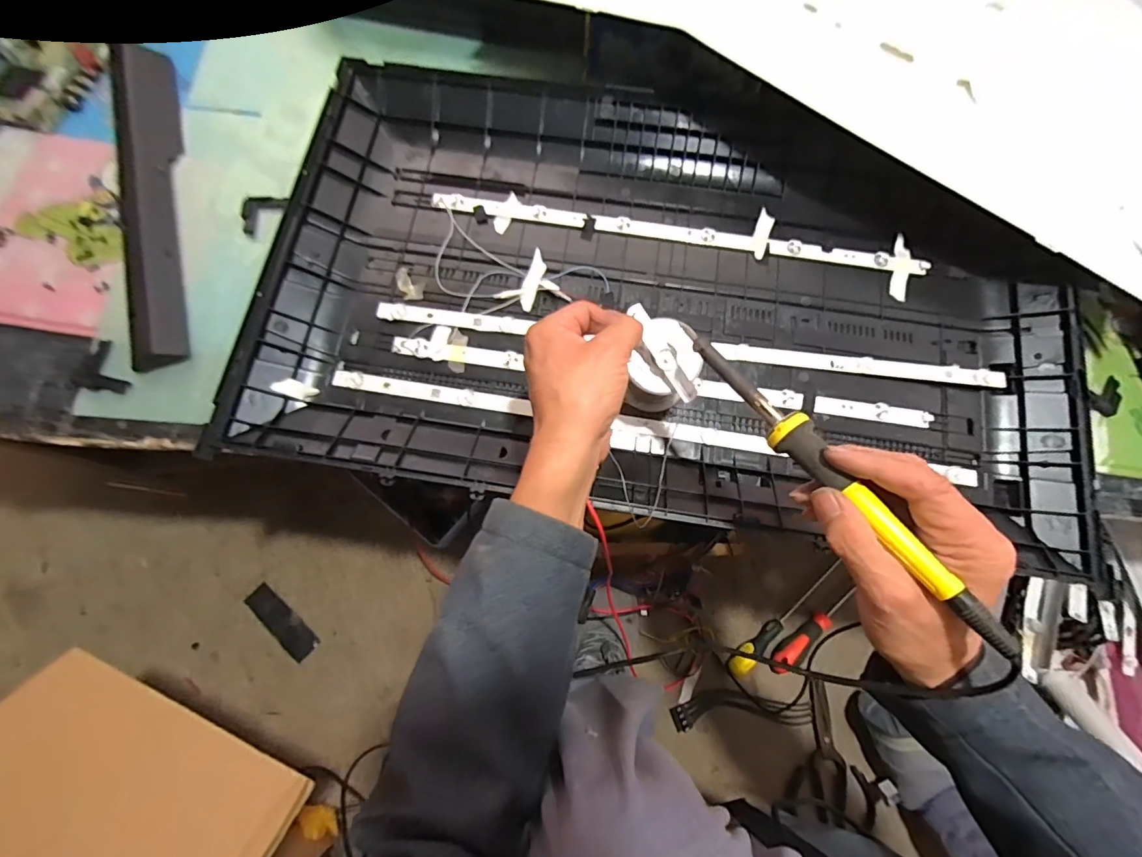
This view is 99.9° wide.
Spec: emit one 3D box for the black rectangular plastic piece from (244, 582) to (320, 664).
[{"bbox_3d":[-0.387,0.259,0.643,0.117,0.008,0.034,38,67,13],"label":"black rectangular plastic piece"}]

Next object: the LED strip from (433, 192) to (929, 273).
[{"bbox_3d":[0.104,-0.200,0.481,0.485,0.009,0.025,9,74,1],"label":"LED strip"}]

